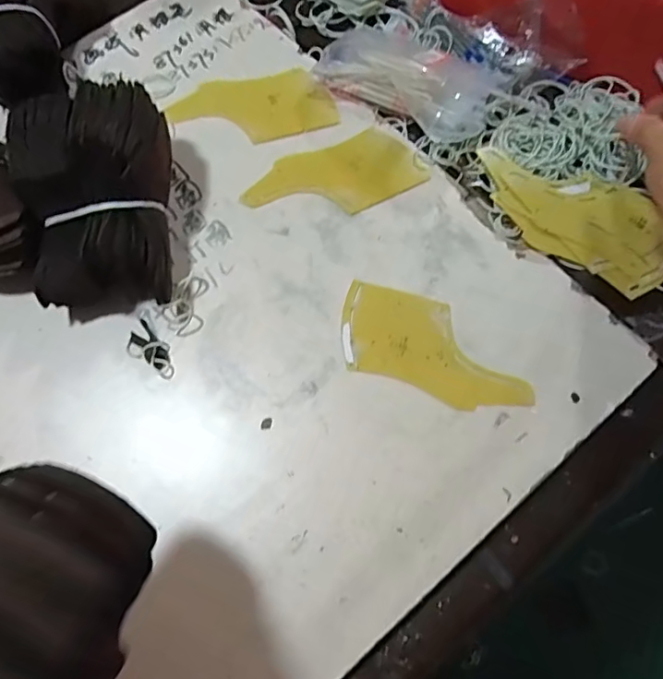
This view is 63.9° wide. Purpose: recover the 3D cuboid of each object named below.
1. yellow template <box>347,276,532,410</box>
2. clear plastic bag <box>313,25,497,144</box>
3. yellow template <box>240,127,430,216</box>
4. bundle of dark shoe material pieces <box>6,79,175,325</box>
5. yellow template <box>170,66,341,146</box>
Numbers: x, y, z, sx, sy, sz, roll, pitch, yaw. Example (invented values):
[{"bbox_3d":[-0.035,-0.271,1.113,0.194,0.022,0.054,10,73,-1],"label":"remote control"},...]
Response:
[{"bbox_3d":[0.076,0.005,0.392,0.144,0.004,0.072,19,70,9],"label":"yellow template"},{"bbox_3d":[0.072,-0.238,0.476,0.156,0.028,0.090,31,73,13],"label":"clear plastic bag"},{"bbox_3d":[0.002,-0.137,0.453,0.148,0.004,0.074,-21,68,-8],"label":"yellow template"},{"bbox_3d":[-0.179,-0.106,0.404,0.106,0.082,0.160,-6,68,0],"label":"bundle of dark shoe material pieces"},{"bbox_3d":[-0.071,-0.212,0.483,0.147,0.004,0.074,-7,68,-1],"label":"yellow template"}]

